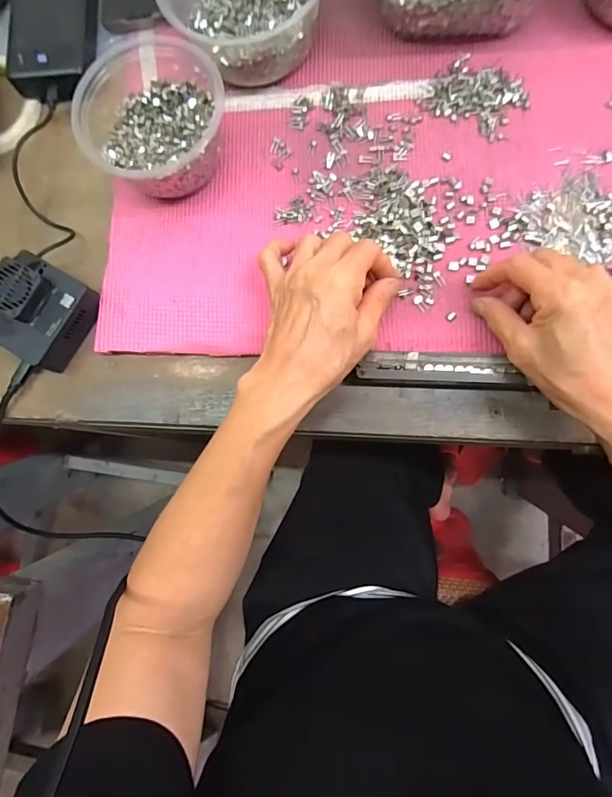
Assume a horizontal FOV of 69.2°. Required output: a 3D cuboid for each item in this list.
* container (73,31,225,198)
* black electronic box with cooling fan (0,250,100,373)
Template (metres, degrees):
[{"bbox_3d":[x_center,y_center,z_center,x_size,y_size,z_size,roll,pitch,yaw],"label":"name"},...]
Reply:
[{"bbox_3d":[-0.120,-0.222,0.362,0.112,0.063,0.107,-1,83,6],"label":"container"},{"bbox_3d":[-0.222,-0.072,0.368,0.072,0.042,0.077,31,87,9],"label":"black electronic box with cooling fan"}]

